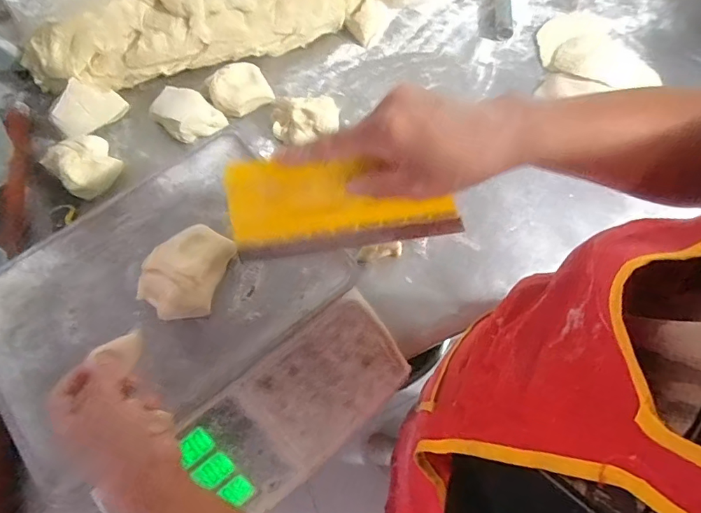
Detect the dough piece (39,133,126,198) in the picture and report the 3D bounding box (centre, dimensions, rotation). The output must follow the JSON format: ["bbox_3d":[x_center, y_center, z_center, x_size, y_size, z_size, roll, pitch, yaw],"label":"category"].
[{"bbox_3d":[-0.354,-0.126,0.624,0.079,0.041,0.077,0,67,1],"label":"dough piece"}]

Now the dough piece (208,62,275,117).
[{"bbox_3d":[-0.156,-0.238,0.664,0.083,0.043,0.059,-31,70,-11],"label":"dough piece"}]

